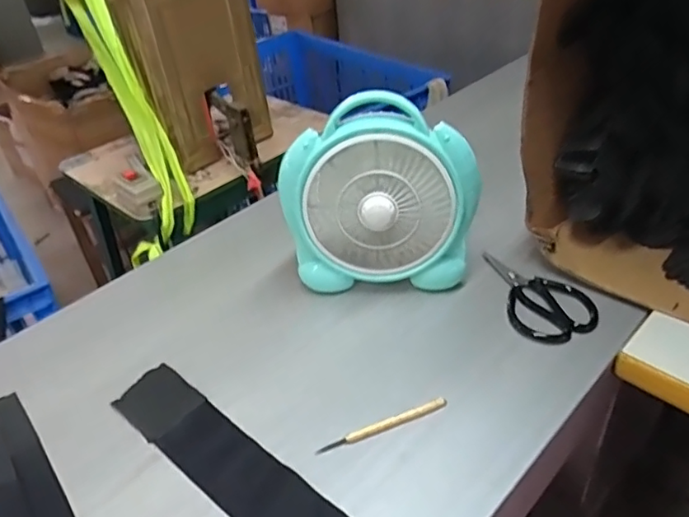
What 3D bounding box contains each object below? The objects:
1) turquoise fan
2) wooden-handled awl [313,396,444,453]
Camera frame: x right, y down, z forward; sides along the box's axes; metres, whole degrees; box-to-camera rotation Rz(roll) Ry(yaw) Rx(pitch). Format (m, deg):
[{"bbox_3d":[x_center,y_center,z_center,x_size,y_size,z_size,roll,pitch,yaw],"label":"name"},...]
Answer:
[{"bbox_3d":[0.041,-0.067,0.724,0.236,0.229,0.095,7,39,16],"label":"turquoise fan"},{"bbox_3d":[0.041,0.173,0.604,0.144,0.007,0.013,-16,38,-14],"label":"wooden-handled awl"}]

